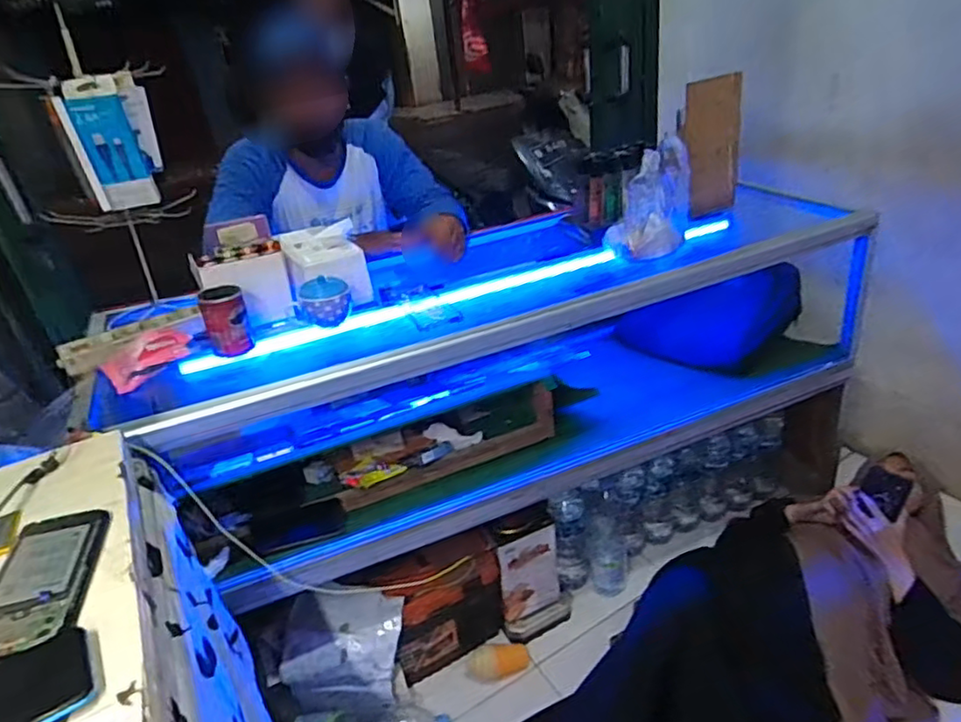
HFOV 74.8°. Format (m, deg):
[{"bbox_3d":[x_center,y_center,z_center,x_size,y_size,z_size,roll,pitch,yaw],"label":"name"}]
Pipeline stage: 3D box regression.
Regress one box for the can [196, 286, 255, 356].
[{"bbox_3d":[-0.413,-0.064,1.021,0.069,0.102,0.073,-20,30,-22],"label":"can"}]

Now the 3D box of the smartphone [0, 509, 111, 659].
[{"bbox_3d":[-0.387,0.185,0.549,0.082,0.011,0.166,-14,29,-12],"label":"smartphone"}]

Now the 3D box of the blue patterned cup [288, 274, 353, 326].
[{"bbox_3d":[-0.276,-0.101,1.074,0.106,0.070,0.082,-14,29,-13],"label":"blue patterned cup"}]

